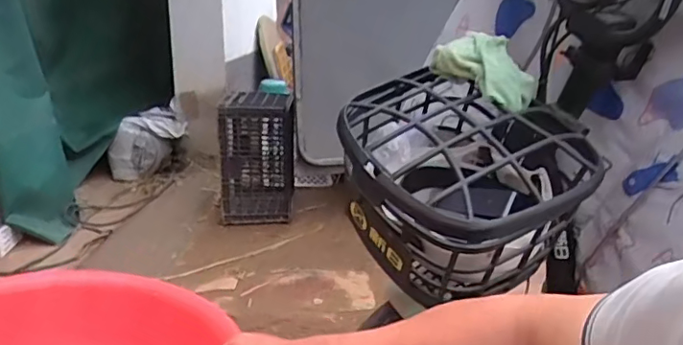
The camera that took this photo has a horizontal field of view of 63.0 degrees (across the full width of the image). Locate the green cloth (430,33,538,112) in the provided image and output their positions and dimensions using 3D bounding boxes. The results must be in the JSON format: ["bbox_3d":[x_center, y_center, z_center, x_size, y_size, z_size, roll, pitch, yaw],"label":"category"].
[{"bbox_3d":[0.198,-0.147,0.795,0.146,0.092,0.064,11,20,26],"label":"green cloth"}]

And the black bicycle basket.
[{"bbox_3d":[0.172,0.018,0.801,0.328,0.268,0.323,11,21,28],"label":"black bicycle basket"}]

